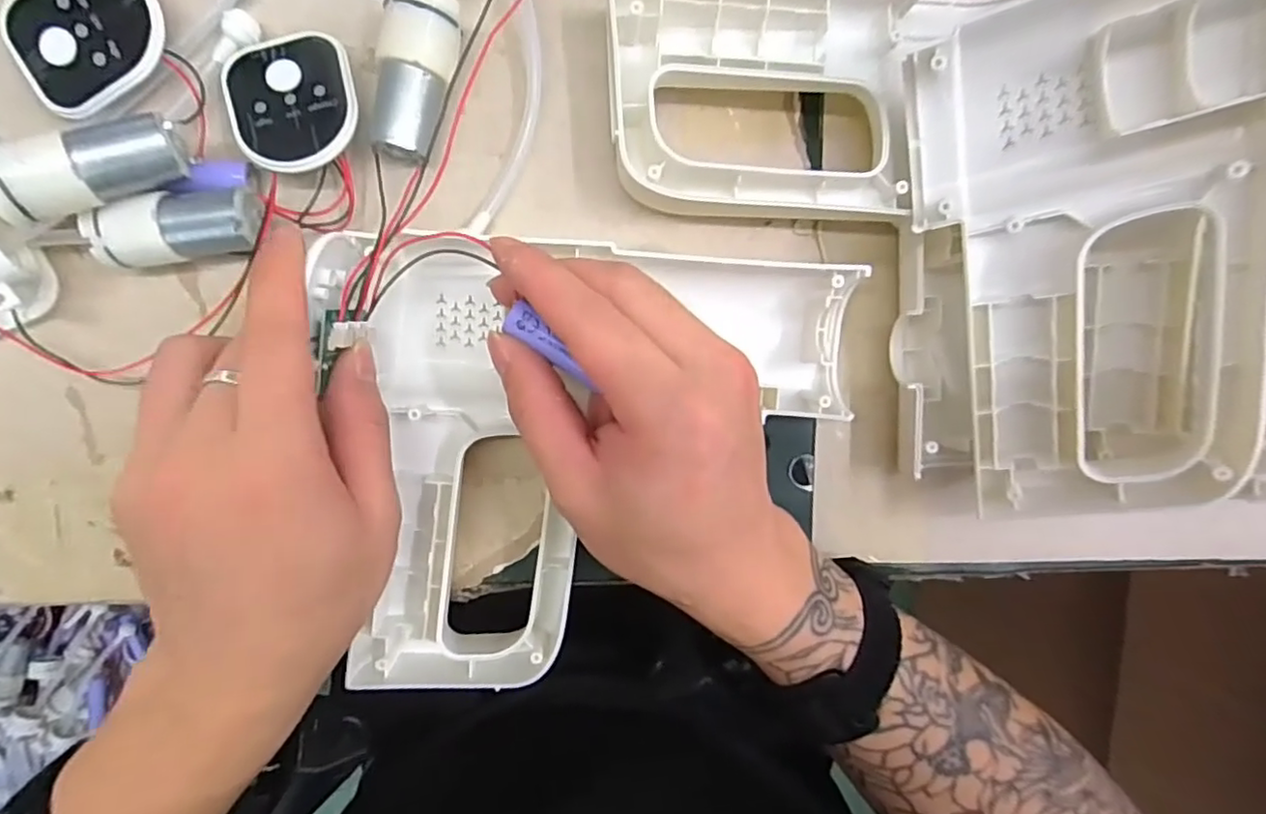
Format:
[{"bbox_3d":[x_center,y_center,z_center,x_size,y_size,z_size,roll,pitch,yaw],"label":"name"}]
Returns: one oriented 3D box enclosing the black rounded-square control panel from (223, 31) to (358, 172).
[{"bbox_3d":[-0.133,-0.120,0.246,0.048,0.004,0.060,-21,78,-3],"label":"black rounded-square control panel"}]

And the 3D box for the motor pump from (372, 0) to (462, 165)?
[{"bbox_3d":[-0.084,-0.129,0.249,0.029,0.027,0.064,11,93,-5],"label":"motor pump"}]

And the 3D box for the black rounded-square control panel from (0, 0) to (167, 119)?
[{"bbox_3d":[-0.211,-0.144,0.242,0.058,0.015,0.055,-41,96,-1],"label":"black rounded-square control panel"}]

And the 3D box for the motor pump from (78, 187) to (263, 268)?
[{"bbox_3d":[-0.174,-0.070,0.246,0.059,0.027,0.024,-8,95,-4],"label":"motor pump"}]

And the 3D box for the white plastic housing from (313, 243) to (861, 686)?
[{"bbox_3d":[-0.010,0.025,0.256,0.202,0.052,0.182,1,94,-5],"label":"white plastic housing"}]

